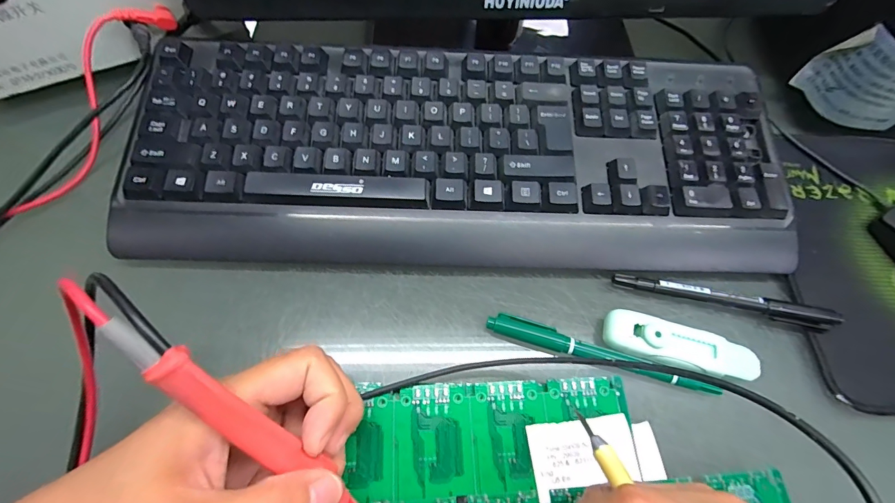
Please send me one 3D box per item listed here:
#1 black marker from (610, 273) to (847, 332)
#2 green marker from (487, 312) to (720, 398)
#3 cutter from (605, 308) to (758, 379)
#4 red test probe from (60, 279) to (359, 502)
[{"bbox_3d":[0.178,0.031,0.256,0.139,0.012,0.016,11,65,2],"label":"black marker"},{"bbox_3d":[0.091,0.060,0.235,0.135,0.013,0.014,16,65,5],"label":"green marker"},{"bbox_3d":[0.139,0.058,0.237,0.089,0.019,0.025,15,65,4],"label":"cutter"},{"bbox_3d":[-0.072,0.070,0.153,0.012,0.015,0.159,-45,118,-20],"label":"red test probe"}]

